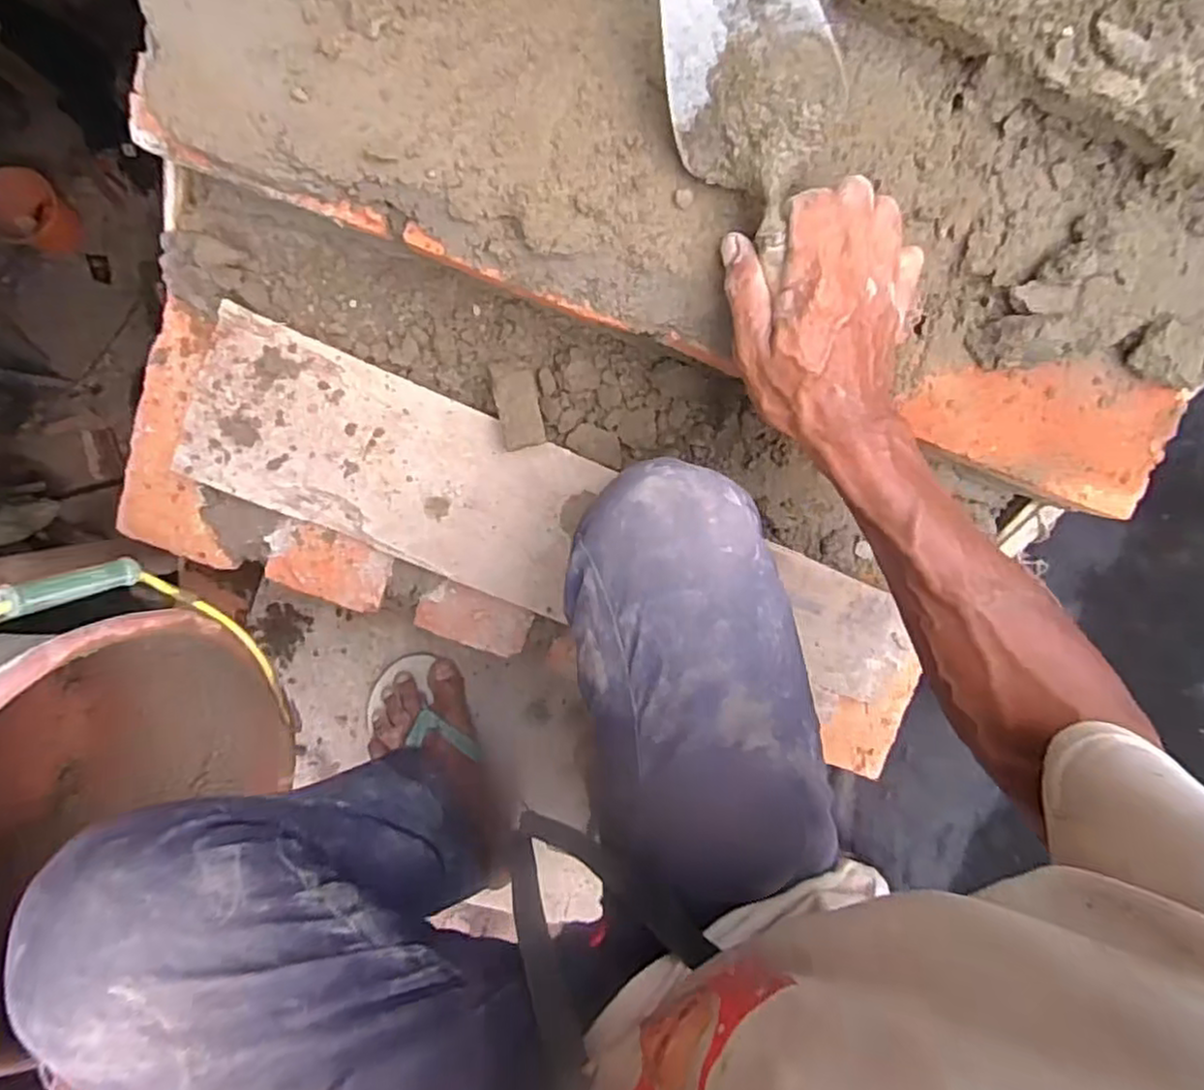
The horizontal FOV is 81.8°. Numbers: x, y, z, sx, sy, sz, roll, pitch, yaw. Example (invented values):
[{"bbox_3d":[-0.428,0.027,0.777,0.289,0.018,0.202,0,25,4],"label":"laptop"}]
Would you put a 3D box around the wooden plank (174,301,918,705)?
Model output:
[{"bbox_3d":[-0.022,-0.006,0.569,0.609,0.016,0.135,22,95,-8],"label":"wooden plank"}]

